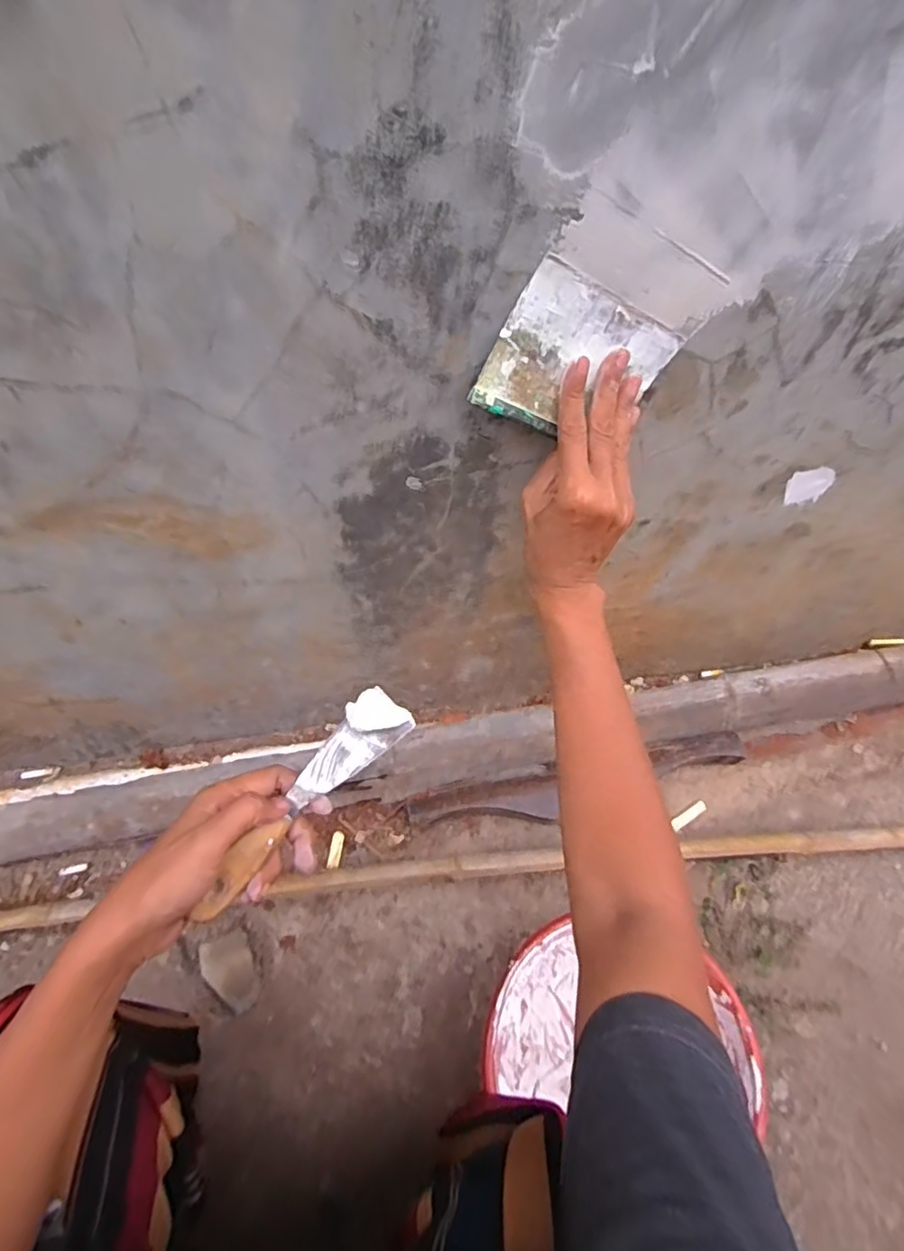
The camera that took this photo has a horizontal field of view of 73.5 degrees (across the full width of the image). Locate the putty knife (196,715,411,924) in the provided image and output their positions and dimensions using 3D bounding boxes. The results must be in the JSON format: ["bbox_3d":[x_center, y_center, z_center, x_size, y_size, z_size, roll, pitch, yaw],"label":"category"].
[{"bbox_3d":[-0.092,0.110,0.378,0.035,0.014,0.162,36,67,18],"label":"putty knife"}]

